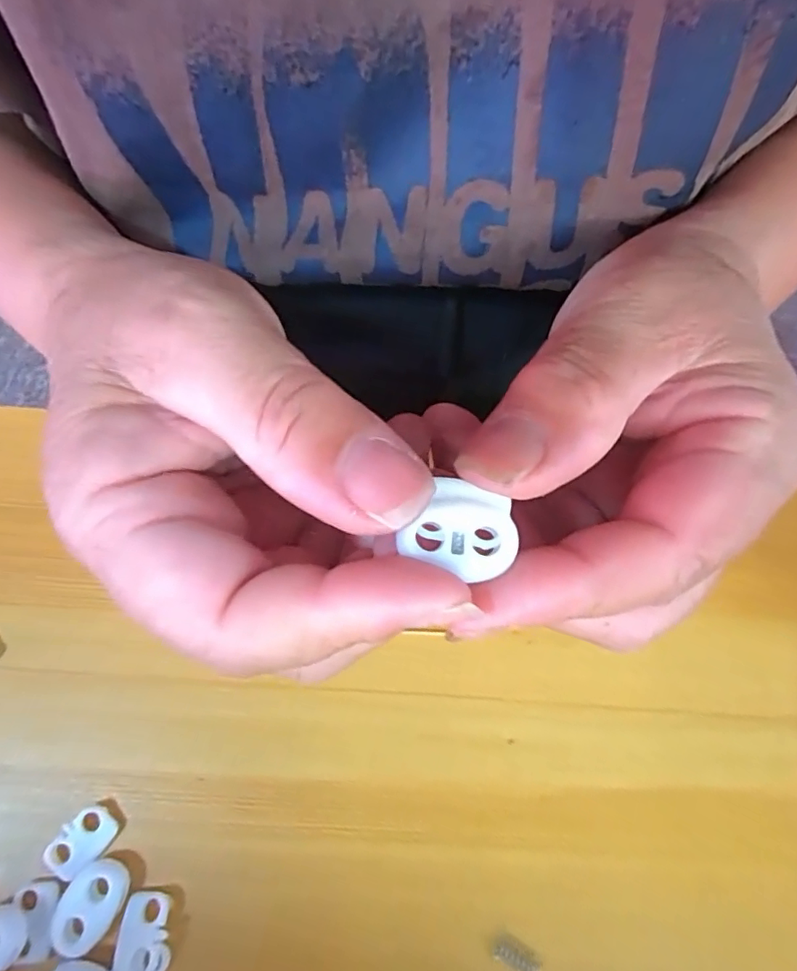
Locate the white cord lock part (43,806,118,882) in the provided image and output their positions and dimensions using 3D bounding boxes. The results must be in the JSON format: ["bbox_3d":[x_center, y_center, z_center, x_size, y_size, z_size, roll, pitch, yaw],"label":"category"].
[{"bbox_3d":[-0.090,0.101,0.155,0.018,0.004,0.012,-40,75,-15],"label":"white cord lock part"}]

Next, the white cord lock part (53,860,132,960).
[{"bbox_3d":[-0.084,0.114,0.148,0.015,0.004,0.021,24,70,7],"label":"white cord lock part"}]

